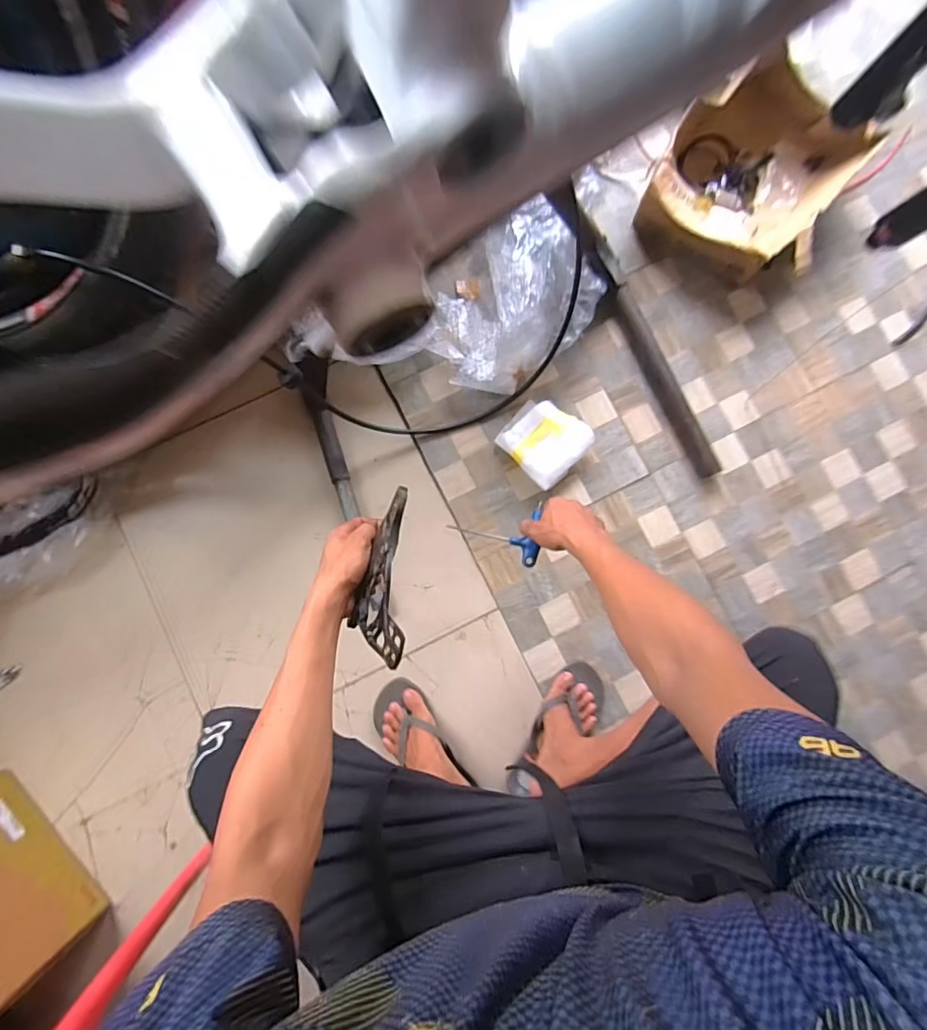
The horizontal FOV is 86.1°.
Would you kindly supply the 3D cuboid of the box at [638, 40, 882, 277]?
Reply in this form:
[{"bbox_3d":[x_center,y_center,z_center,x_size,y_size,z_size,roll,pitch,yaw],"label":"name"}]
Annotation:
[{"bbox_3d":[0.582,-0.690,1.018,0.347,0.125,0.392,29,85,1],"label":"box"}]

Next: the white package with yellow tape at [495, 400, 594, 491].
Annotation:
[{"bbox_3d":[0.160,-0.149,0.988,0.146,0.056,0.151,43,85,3],"label":"white package with yellow tape"}]

